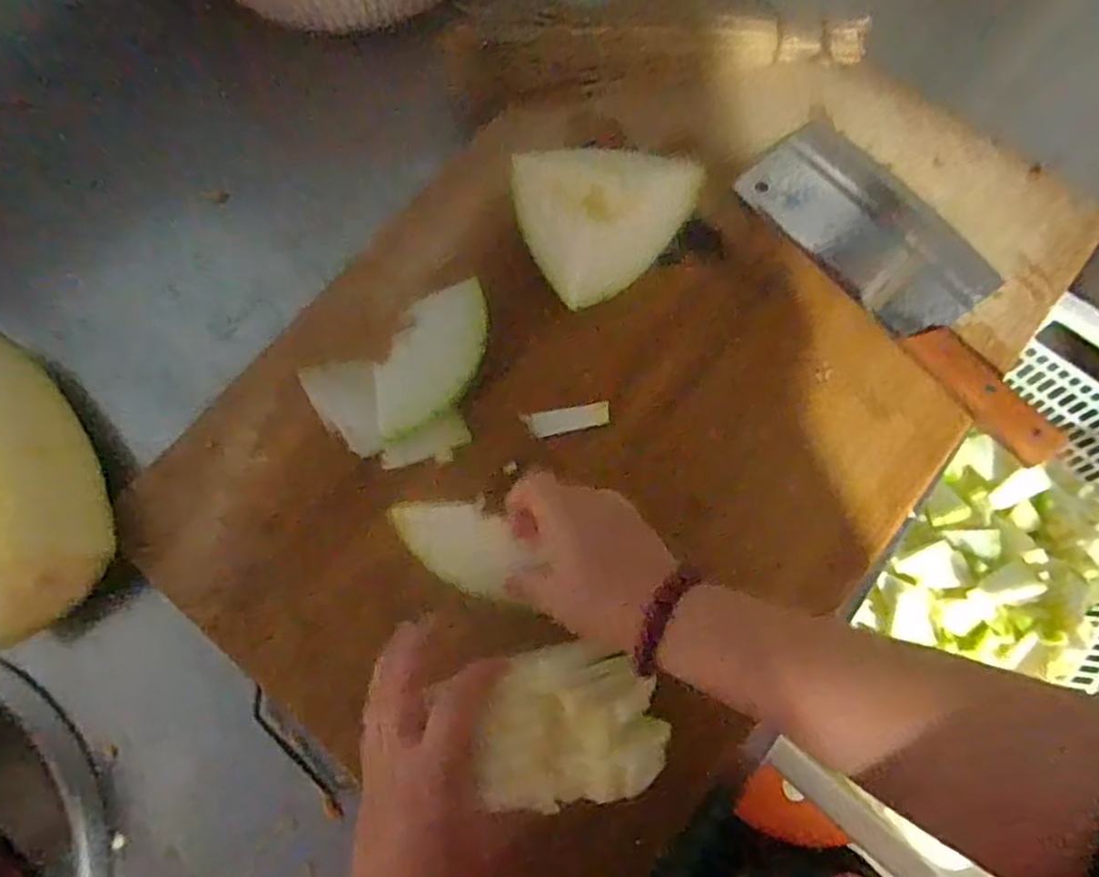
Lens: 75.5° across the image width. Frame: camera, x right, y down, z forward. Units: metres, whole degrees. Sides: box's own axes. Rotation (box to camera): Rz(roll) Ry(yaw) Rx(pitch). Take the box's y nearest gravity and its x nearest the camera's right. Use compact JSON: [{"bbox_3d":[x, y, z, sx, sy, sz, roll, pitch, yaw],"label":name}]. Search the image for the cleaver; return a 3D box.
[{"bbox_3d":[0.276,-0.124,0.525,0.097,0.030,0.295,-35,75,-9],"label":"cleaver"}]

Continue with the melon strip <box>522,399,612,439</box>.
[{"bbox_3d":[0.013,-0.014,0.508,0.060,0.004,0.017,-10,73,-1],"label":"melon strip"}]

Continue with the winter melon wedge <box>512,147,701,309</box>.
[{"bbox_3d":[0.035,-0.148,0.505,0.132,0.067,0.107,7,73,4],"label":"winter melon wedge"}]

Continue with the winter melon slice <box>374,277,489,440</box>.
[{"bbox_3d":[-0.083,-0.059,0.509,0.064,0.007,0.125,27,76,9],"label":"winter melon slice"}]

